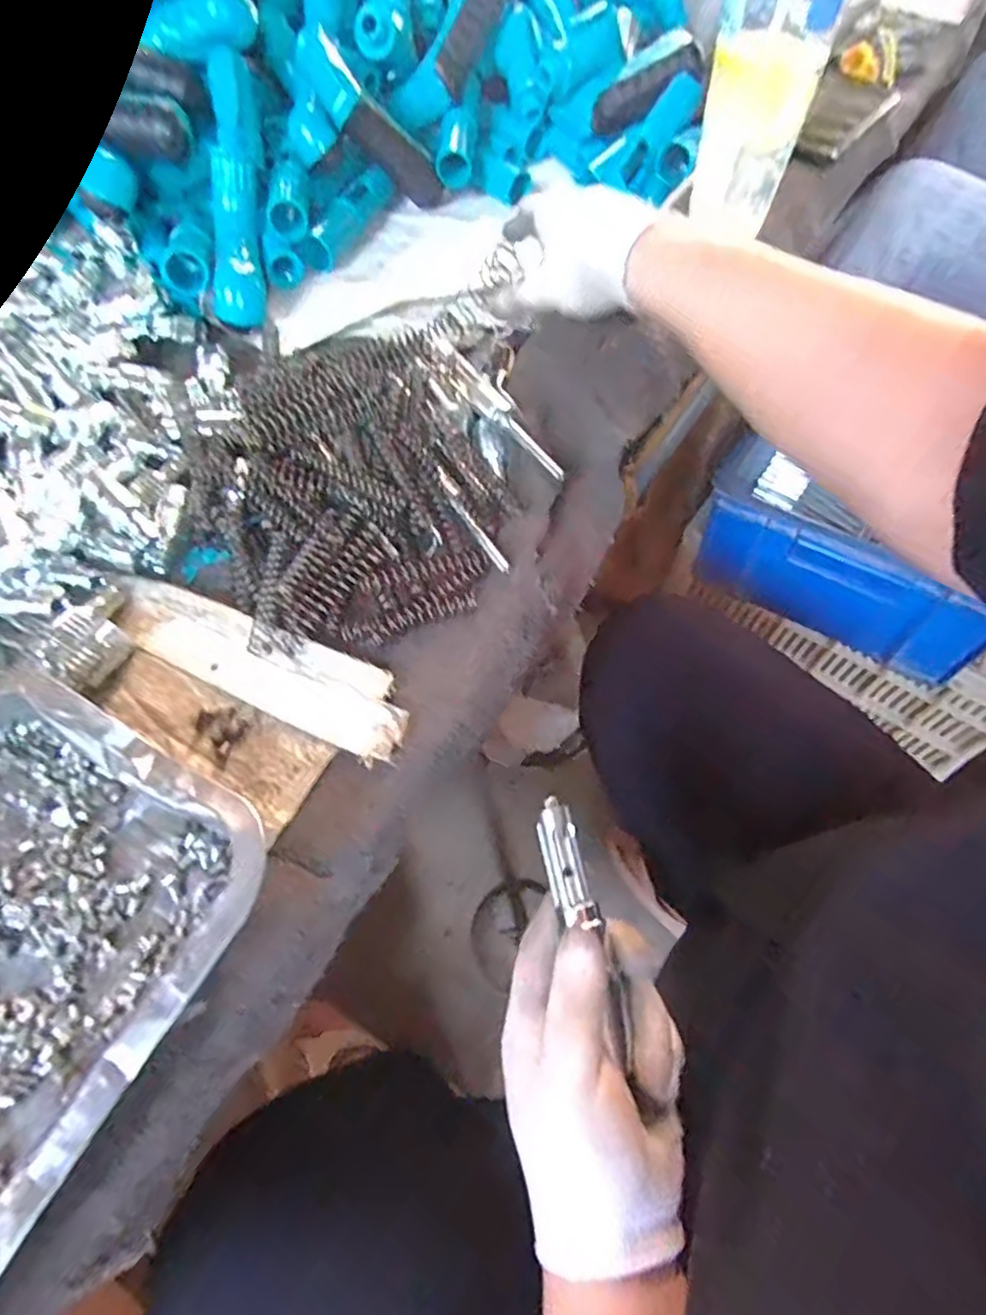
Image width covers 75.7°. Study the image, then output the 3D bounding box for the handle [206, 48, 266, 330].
[{"bbox_3d":[-0.196,-0.354,0.486,0.034,0.034,0.220,-4,82,-7],"label":"handle"}]

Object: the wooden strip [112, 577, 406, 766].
[{"bbox_3d":[-0.124,0.000,0.335,0.179,0.017,0.045,25,63,12],"label":"wooden strip"}]

